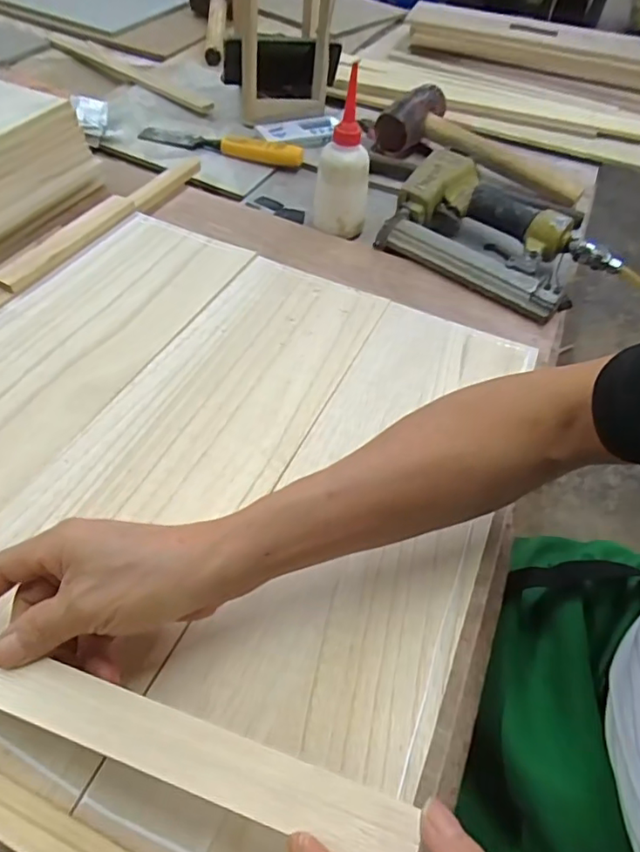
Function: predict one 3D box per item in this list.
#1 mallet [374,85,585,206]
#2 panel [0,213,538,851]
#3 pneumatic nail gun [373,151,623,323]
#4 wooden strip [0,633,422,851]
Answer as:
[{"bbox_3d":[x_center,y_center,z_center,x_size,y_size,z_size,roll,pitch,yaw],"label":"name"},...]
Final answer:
[{"bbox_3d":[0.230,-0.387,0.757,0.271,0.051,0.144,27,52,16],"label":"mallet"},{"bbox_3d":[-0.091,0.004,0.428,0.459,0.008,0.461,21,51,11],"label":"panel"},{"bbox_3d":[0.195,-0.215,0.613,0.231,0.055,0.145,34,55,21],"label":"pneumatic nail gun"},{"bbox_3d":[-0.170,0.119,0.282,0.441,0.006,0.029,15,50,13],"label":"wooden strip"}]

